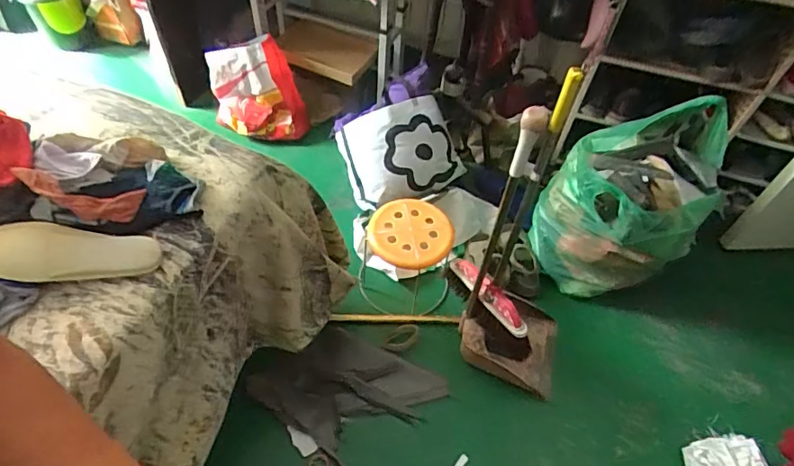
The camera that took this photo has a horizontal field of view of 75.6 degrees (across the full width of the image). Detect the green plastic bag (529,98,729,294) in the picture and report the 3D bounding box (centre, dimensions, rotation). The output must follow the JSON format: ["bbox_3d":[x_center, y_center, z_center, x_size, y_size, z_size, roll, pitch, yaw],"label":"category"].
[{"bbox_3d":[0.687,-0.086,1.519,0.505,0.418,0.412,-3,52,-6],"label":"green plastic bag"}]

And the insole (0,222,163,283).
[{"bbox_3d":[-0.470,0.029,0.731,0.234,0.028,0.083,3,50,-21],"label":"insole"}]

